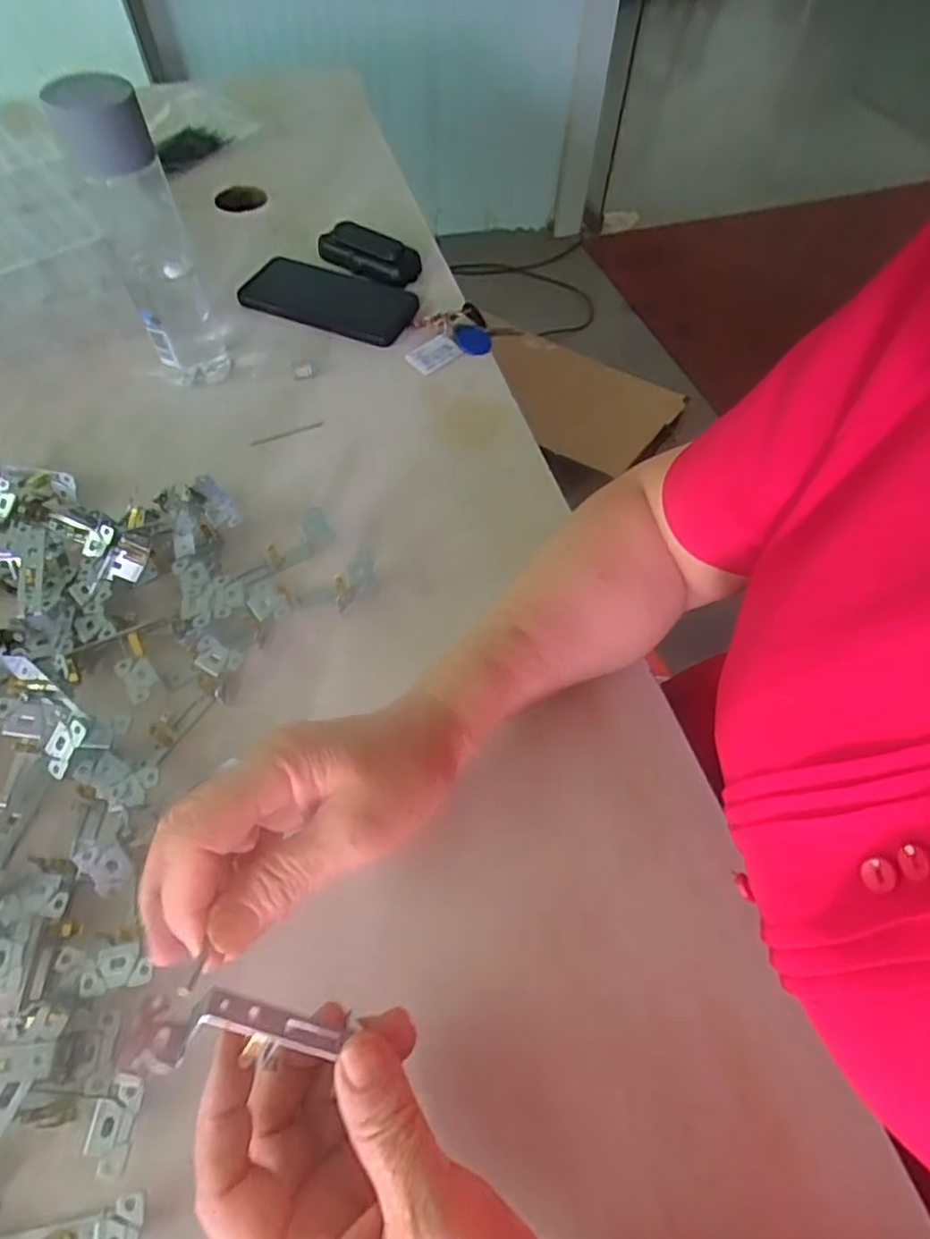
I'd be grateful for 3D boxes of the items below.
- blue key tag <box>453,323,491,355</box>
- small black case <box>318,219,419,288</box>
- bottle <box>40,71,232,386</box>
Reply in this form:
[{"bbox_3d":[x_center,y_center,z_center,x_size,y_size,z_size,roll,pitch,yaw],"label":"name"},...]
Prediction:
[{"bbox_3d":[0.008,-0.263,0.575,0.039,0.004,0.041,-16,67,-20],"label":"blue key tag"},{"bbox_3d":[-0.097,-0.371,0.618,0.102,0.022,0.047,28,63,14],"label":"small black case"},{"bbox_3d":[-0.232,-0.274,0.451,0.053,0.205,0.053,-24,63,-15],"label":"bottle"}]

